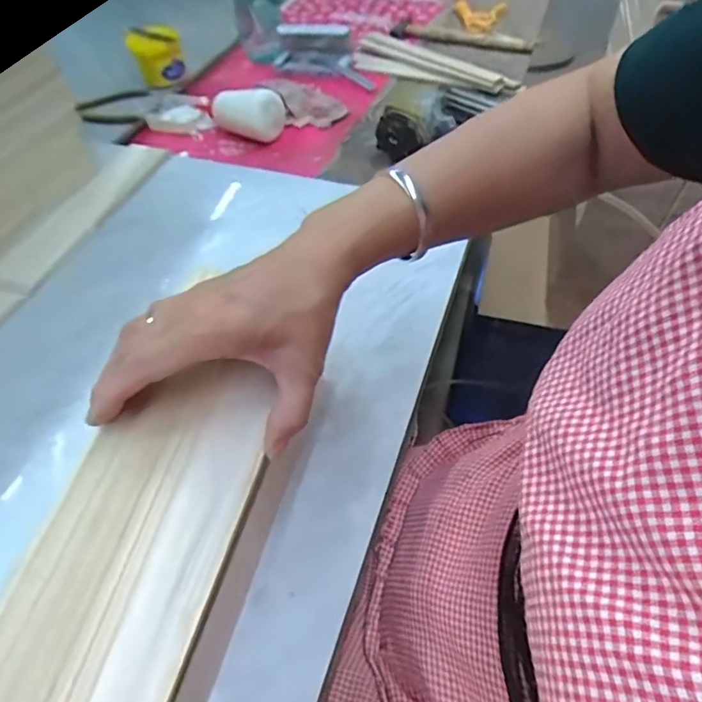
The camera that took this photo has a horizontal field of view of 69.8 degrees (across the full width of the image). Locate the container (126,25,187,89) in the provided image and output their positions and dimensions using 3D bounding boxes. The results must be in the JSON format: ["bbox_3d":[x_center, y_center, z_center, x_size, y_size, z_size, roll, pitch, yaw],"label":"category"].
[{"bbox_3d":[-0.311,-0.479,0.813,0.073,0.078,0.074,-12,52,-6],"label":"container"}]

